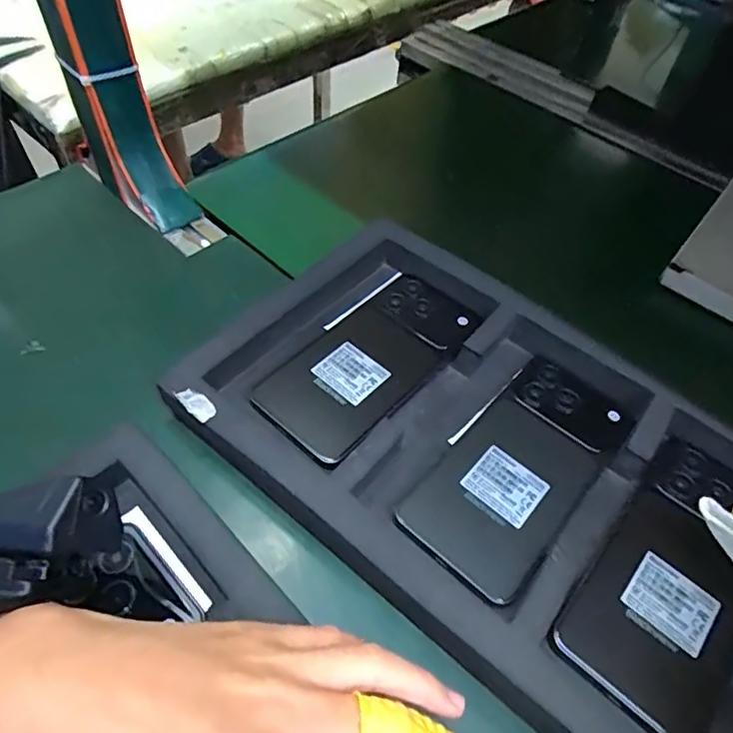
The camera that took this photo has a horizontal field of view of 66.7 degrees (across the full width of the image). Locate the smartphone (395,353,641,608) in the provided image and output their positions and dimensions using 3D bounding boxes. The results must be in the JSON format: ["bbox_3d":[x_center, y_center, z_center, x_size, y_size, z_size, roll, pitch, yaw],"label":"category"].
[{"bbox_3d":[0.092,0.060,0.329,0.074,0.008,0.156,37,59,21],"label":"smartphone"}]

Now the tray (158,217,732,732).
[{"bbox_3d":[0.114,0.082,0.316,0.451,0.045,0.227,38,59,21],"label":"tray"}]

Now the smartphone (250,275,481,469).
[{"bbox_3d":[0.002,-0.006,0.370,0.076,0.009,0.158,35,58,20],"label":"smartphone"}]

